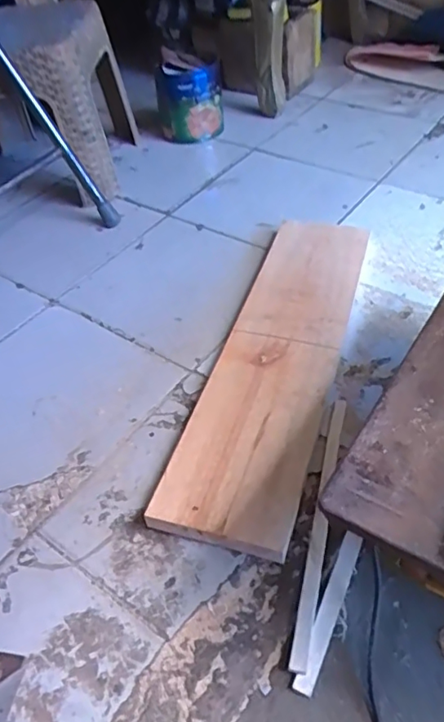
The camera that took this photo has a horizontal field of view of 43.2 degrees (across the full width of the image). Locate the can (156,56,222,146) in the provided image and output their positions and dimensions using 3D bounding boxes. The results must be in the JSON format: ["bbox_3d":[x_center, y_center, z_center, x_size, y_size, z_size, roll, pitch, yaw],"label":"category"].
[{"bbox_3d":[-0.079,-0.640,1.360,0.146,0.164,0.157,-4,47,4],"label":"can"}]

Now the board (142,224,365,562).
[{"bbox_3d":[0.084,-0.016,0.806,0.162,0.035,0.609,11,49,16],"label":"board"}]

